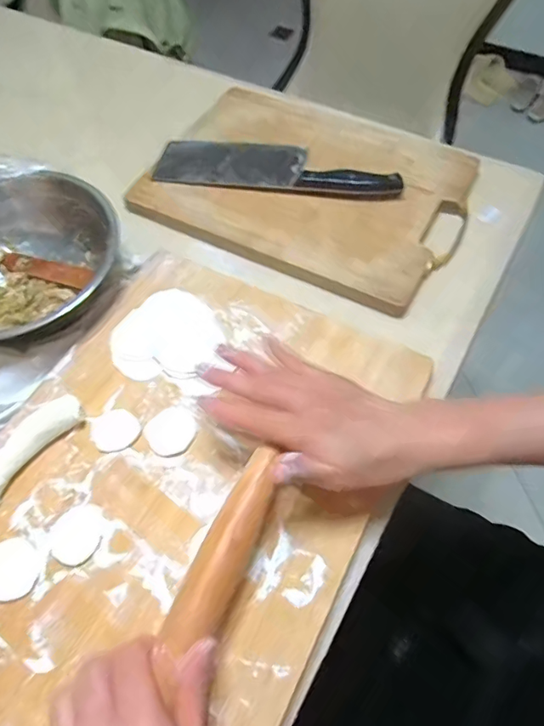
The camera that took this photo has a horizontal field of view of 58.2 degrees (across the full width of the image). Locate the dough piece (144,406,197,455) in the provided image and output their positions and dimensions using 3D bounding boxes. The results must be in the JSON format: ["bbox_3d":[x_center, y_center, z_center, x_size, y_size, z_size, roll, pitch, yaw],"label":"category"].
[{"bbox_3d":[-0.086,0.057,0.418,0.041,0.004,0.042,38,69,23],"label":"dough piece"}]

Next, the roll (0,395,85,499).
[{"bbox_3d":[-0.206,0.075,0.402,0.031,0.021,0.117,31,66,20],"label":"roll"}]

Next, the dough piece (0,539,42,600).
[{"bbox_3d":[-0.197,0.153,0.365,0.047,0.004,0.040,19,62,14],"label":"dough piece"}]

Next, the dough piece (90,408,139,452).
[{"bbox_3d":[-0.135,0.057,0.419,0.038,0.005,0.038,37,68,22],"label":"dough piece"}]

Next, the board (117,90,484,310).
[{"bbox_3d":[0.041,-0.218,0.576,0.348,0.032,0.251,24,64,17],"label":"board"}]

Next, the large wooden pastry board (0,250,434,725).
[{"bbox_3d":[-0.088,0.110,0.382,0.307,0.016,0.459,24,64,17],"label":"large wooden pastry board"}]

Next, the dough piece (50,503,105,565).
[{"bbox_3d":[-0.151,0.131,0.378,0.037,0.004,0.044,16,62,13],"label":"dough piece"}]

